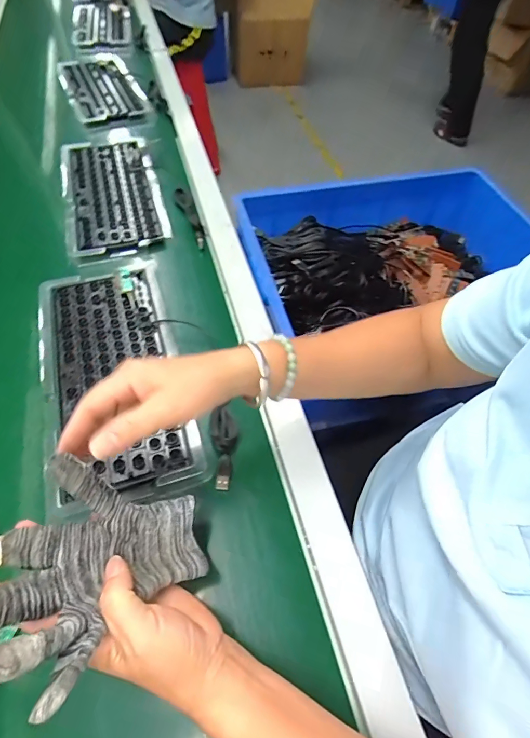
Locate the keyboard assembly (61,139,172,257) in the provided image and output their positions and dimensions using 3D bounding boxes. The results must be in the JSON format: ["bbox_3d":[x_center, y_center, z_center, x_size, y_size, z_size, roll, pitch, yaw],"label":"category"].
[{"bbox_3d":[-0.265,-0.311,0.662,0.144,0.013,0.337,-15,58,-11],"label":"keyboard assembly"}]

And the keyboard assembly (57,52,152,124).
[{"bbox_3d":[-0.384,-0.663,0.893,0.153,0.028,0.367,-21,59,-14],"label":"keyboard assembly"}]

